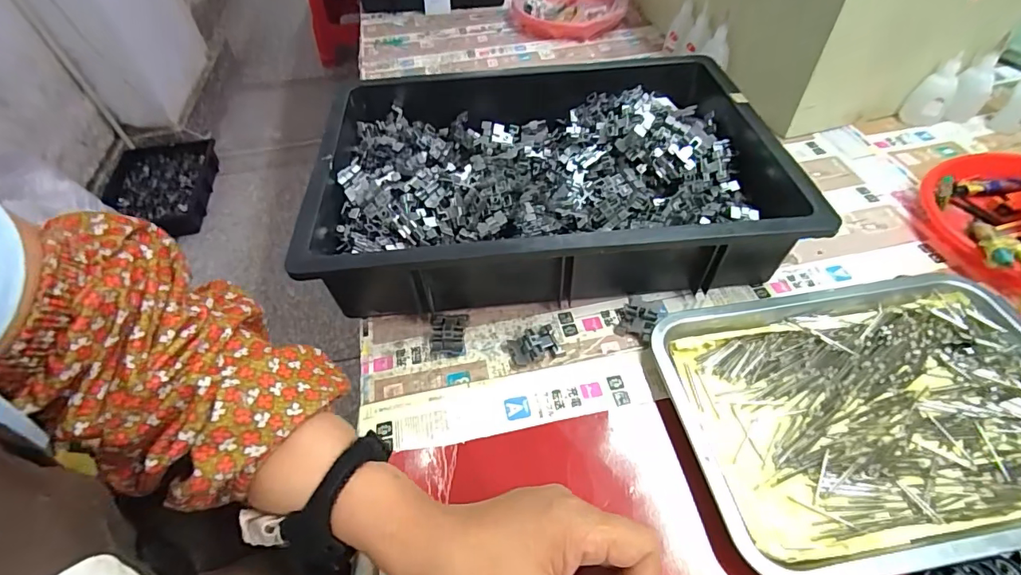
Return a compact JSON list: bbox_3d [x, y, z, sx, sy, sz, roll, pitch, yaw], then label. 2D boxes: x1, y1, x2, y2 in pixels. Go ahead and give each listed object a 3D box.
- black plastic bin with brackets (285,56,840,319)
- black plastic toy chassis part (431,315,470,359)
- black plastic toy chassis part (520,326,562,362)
[{"bbox_3d":[0.043,-0.119,0.511,0.447,0.093,0.314,-5,48,-2],"label":"black plastic bin with brackets"},{"bbox_3d":[-0.055,0.042,0.432,0.033,0.010,0.045,-4,48,-1],"label":"black plastic toy chassis part"},{"bbox_3d":[0.026,0.049,0.421,0.032,0.011,0.029,-19,50,-13],"label":"black plastic toy chassis part"}]

